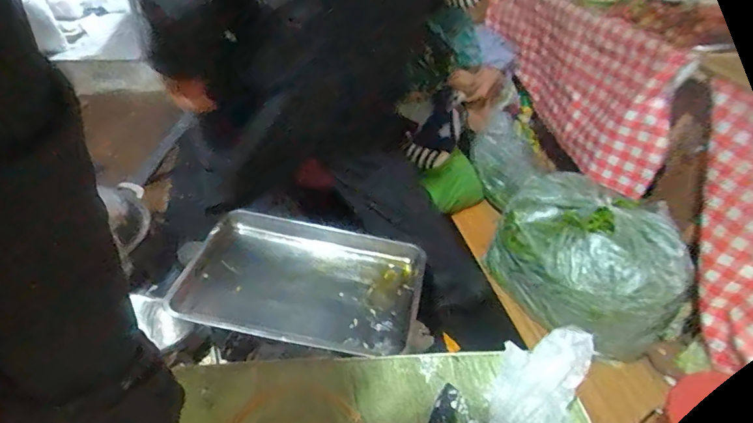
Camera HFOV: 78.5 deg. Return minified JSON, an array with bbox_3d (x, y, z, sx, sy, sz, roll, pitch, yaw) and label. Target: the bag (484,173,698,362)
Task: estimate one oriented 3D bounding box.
[{"bbox_3d":[0.647,0.144,1.425,0.383,0.332,0.532,-19,45,-27],"label":"bag"}]

